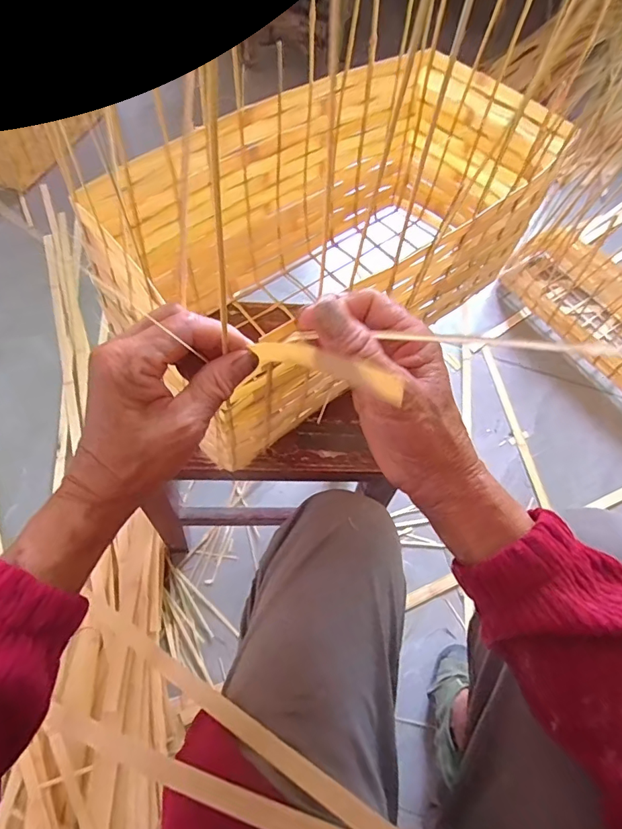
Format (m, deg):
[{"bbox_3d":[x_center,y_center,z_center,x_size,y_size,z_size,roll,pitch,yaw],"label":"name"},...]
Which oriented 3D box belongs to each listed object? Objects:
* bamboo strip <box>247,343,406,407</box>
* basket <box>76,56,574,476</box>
[{"bbox_3d":[0.007,-0.028,0.268,0.098,0.014,0.010,19,59,35],"label":"bamboo strip"},{"bbox_3d":[0.036,-0.172,0.478,0.415,0.184,0.220,-33,69,-19],"label":"basket"}]

